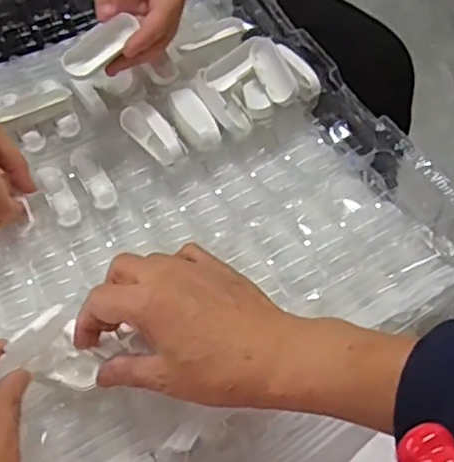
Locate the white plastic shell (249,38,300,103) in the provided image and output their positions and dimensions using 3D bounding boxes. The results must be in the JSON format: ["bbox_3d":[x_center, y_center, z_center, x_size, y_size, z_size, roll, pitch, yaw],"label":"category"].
[{"bbox_3d":[0.037,-0.130,0.526,0.023,0.015,0.064,-18,55,-10],"label":"white plastic shell"}]

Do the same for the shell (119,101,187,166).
[{"bbox_3d":[-0.059,-0.080,0.520,0.023,0.023,0.063,-38,61,-22],"label":"shell"}]

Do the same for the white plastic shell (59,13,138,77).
[{"bbox_3d":[-0.094,-0.137,0.479,0.062,0.015,0.027,-36,60,-21],"label":"white plastic shell"}]

